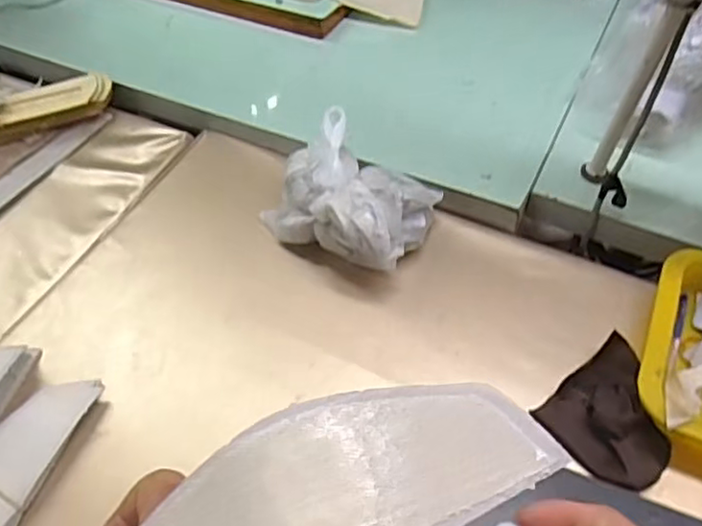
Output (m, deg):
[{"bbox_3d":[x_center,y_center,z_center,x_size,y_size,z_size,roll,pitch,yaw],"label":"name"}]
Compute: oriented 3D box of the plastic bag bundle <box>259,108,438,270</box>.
[{"bbox_3d":[-0.002,-0.067,0.633,0.157,0.084,0.121,25,56,19],"label":"plastic bag bundle"}]

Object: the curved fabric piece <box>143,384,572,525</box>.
[{"bbox_3d":[-0.003,0.082,0.224,0.164,0.042,0.054,-18,54,-16],"label":"curved fabric piece"}]

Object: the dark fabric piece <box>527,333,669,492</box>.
[{"bbox_3d":[0.219,0.122,0.520,0.104,0.021,0.094,-34,59,-23],"label":"dark fabric piece"}]

